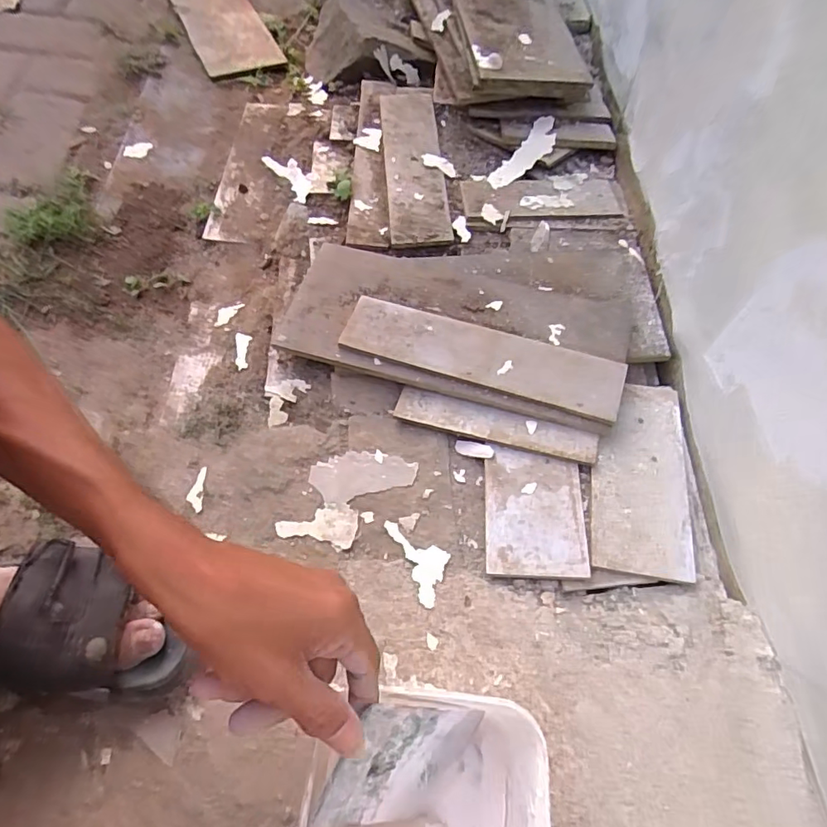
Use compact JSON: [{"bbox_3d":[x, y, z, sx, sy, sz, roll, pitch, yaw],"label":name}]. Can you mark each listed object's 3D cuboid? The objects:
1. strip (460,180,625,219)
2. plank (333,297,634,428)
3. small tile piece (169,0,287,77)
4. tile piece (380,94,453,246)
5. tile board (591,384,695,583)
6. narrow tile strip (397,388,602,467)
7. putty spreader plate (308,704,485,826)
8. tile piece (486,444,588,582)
[{"bbox_3d":[0.162,-0.273,0.674,0.195,0.007,0.077,2,61,-5],"label":"strip"},{"bbox_3d":[0.065,-0.059,0.532,0.274,0.007,0.069,16,63,11],"label":"plank"},{"bbox_3d":[-0.333,-0.683,0.925,0.126,0.012,0.316,-20,65,-16],"label":"small tile piece"},{"bbox_3d":[-0.001,-0.331,0.699,0.074,0.020,0.280,-3,60,-4],"label":"tile piece"},{"bbox_3d":[0.211,0.053,0.495,0.088,0.006,0.192,10,60,4],"label":"tile board"},{"bbox_3d":[0.077,0.011,0.518,0.194,0.007,0.034,14,66,13],"label":"narrow tile strip"},{"bbox_3d":[-0.007,0.216,0.327,0.004,0.104,0.078,25,86,51],"label":"putty spreader plate"},{"bbox_3d":[0.108,0.087,0.480,0.084,0.014,0.117,4,60,1],"label":"tile piece"}]

